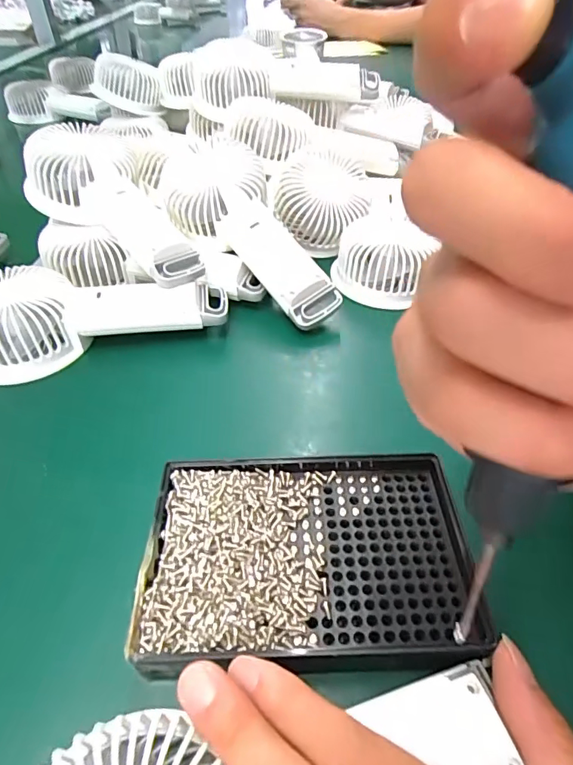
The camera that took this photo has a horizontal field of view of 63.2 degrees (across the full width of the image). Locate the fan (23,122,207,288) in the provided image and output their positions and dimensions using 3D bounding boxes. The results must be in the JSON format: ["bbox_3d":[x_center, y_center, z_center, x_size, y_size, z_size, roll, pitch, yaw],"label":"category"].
[{"bbox_3d":[-0.123,-0.129,0.355,0.169,0.046,0.084,45,58,11],"label":"fan"}]

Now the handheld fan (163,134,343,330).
[{"bbox_3d":[-0.037,-0.118,0.349,0.067,0.044,0.194,-29,70,-25],"label":"handheld fan"}]

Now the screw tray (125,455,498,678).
[{"bbox_3d":[0.011,0.072,0.207,0.142,0.013,0.092,-3,46,-2],"label":"screw tray"}]

